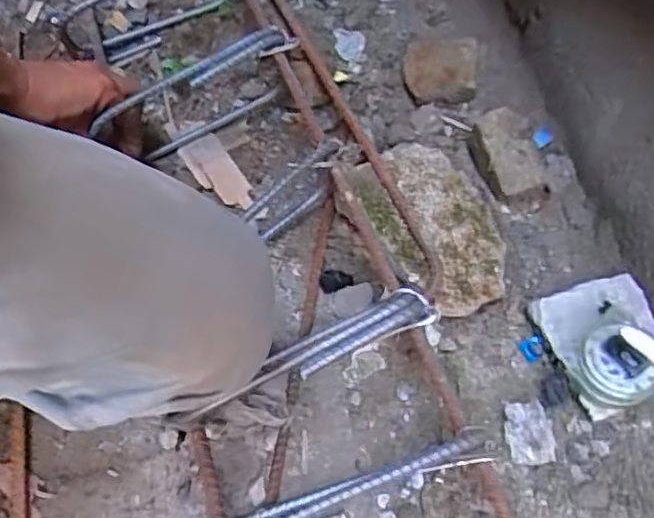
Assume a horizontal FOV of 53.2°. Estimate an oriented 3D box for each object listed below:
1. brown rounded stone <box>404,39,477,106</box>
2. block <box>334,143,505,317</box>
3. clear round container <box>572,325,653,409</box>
[{"bbox_3d":[0.117,-0.195,0.688,0.069,0.044,0.073,0,59,0],"label":"brown rounded stone"},{"bbox_3d":[0.092,-0.032,0.593,0.109,0.039,0.181,-31,65,-19],"label":"block"},{"bbox_3d":[0.218,0.080,0.484,0.050,0.036,0.054,-31,64,-19],"label":"clear round container"}]

